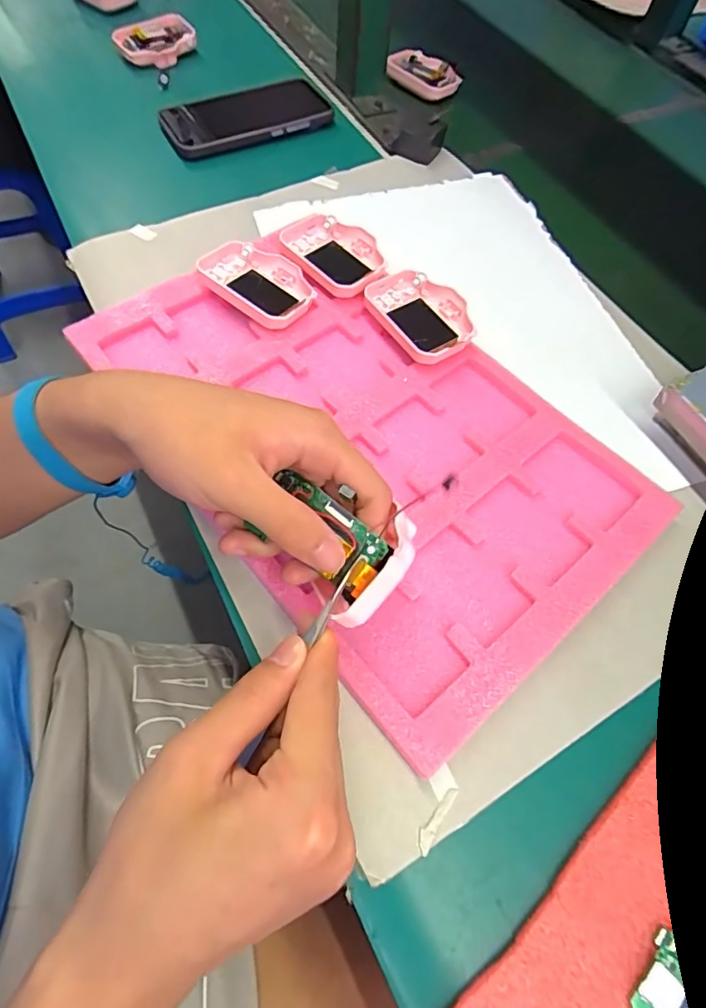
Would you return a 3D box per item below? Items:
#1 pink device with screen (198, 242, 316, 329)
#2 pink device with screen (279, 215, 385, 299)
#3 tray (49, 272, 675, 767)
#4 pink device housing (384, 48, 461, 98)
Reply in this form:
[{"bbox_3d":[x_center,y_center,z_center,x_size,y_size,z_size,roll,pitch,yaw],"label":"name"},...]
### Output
[{"bbox_3d":[-0.072,-0.169,0.388,0.090,0.024,0.062,33,65,13],"label":"pink device with screen"},{"bbox_3d":[-0.013,-0.197,0.407,0.088,0.022,0.060,41,68,16],"label":"pink device with screen"},{"bbox_3d":[-0.004,-0.049,0.340,0.238,0.017,0.365,-39,71,-21],"label":"tray"},{"bbox_3d":[0.082,-0.502,0.593,0.080,0.021,0.053,35,66,14],"label":"pink device housing"}]

